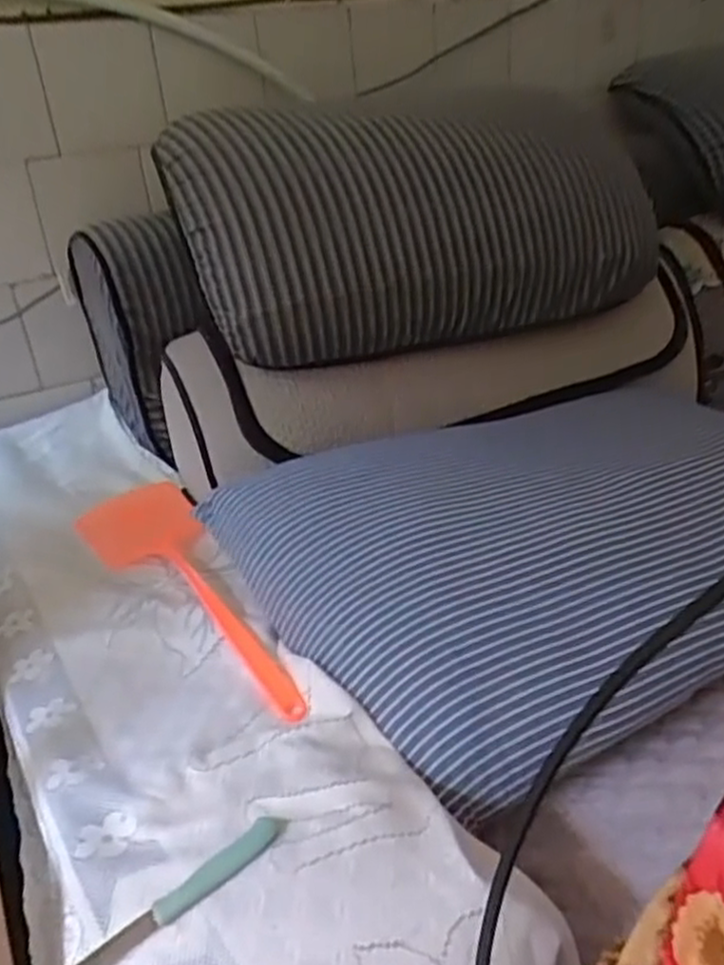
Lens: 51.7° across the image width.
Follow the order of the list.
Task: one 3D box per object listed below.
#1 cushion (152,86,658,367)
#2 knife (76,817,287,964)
[{"bbox_3d":[0.075,-0.299,0.858,0.554,0.245,0.146,-16,28,-20],"label":"cushion"},{"bbox_3d":[-0.102,0.236,0.424,0.142,0.009,0.019,-26,33,-36],"label":"knife"}]

